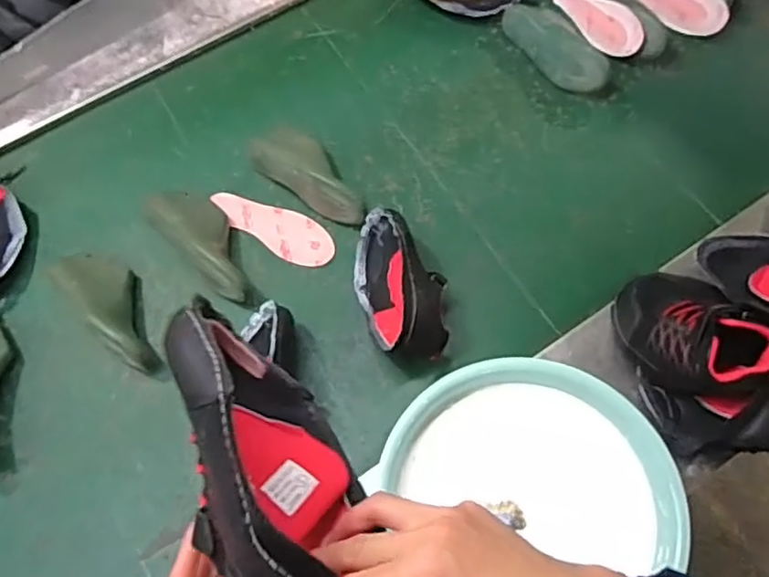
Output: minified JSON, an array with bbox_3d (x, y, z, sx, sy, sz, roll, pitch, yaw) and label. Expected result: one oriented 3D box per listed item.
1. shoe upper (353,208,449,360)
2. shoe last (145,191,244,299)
[{"bbox_3d":[0.018,-0.013,0.878,0.112,0.109,0.237,-20,68,-7],"label":"shoe upper"},{"bbox_3d":[-0.259,-0.078,0.930,0.089,0.087,0.209,-40,72,-15],"label":"shoe last"}]

